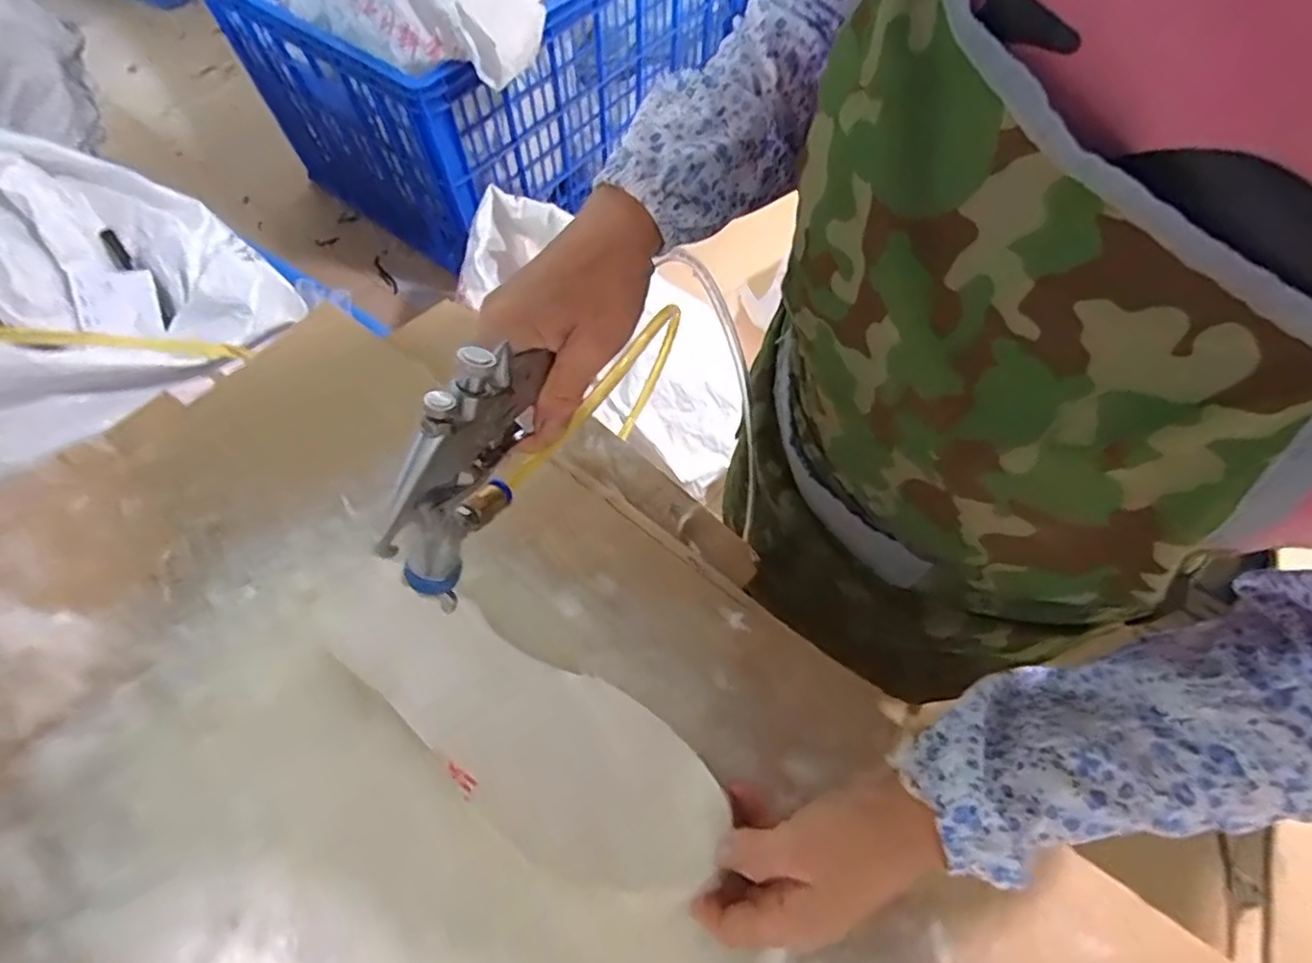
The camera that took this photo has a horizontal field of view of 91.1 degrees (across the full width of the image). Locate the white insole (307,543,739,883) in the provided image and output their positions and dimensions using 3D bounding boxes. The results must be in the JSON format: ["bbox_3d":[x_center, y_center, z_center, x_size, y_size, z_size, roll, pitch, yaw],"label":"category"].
[{"bbox_3d":[-0.090,0.130,0.368,0.270,0.018,0.088,31,69,14],"label":"white insole"}]

